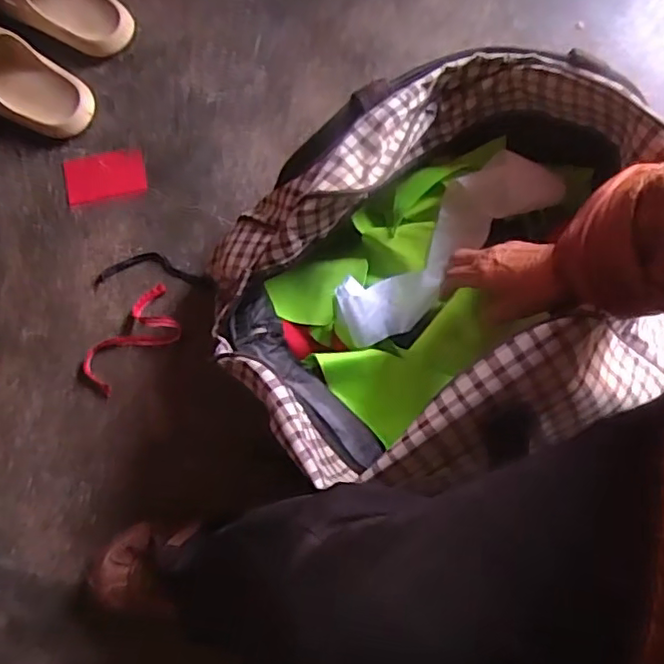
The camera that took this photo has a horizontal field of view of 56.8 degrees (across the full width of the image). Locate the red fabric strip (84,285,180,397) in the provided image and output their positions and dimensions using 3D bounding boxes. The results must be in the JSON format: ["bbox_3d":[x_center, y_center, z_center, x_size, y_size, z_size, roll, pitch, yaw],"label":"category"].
[{"bbox_3d":[-0.233,0.011,0.722,0.131,0.016,0.067,-44,80,-7],"label":"red fabric strip"}]

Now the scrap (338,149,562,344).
[{"bbox_3d":[0.115,-0.087,0.635,0.258,0.047,0.080,-43,80,1],"label":"scrap"}]

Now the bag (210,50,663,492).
[{"bbox_3d":[0.106,-0.054,0.588,0.408,0.208,0.340,-25,78,-4],"label":"bag"}]

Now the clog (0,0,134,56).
[{"bbox_3d":[-0.360,-0.437,0.789,0.204,0.068,0.096,31,80,8],"label":"clog"}]

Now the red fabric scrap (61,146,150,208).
[{"bbox_3d":[-0.289,-0.199,0.783,0.101,0.010,0.068,-13,78,-1],"label":"red fabric scrap"}]

